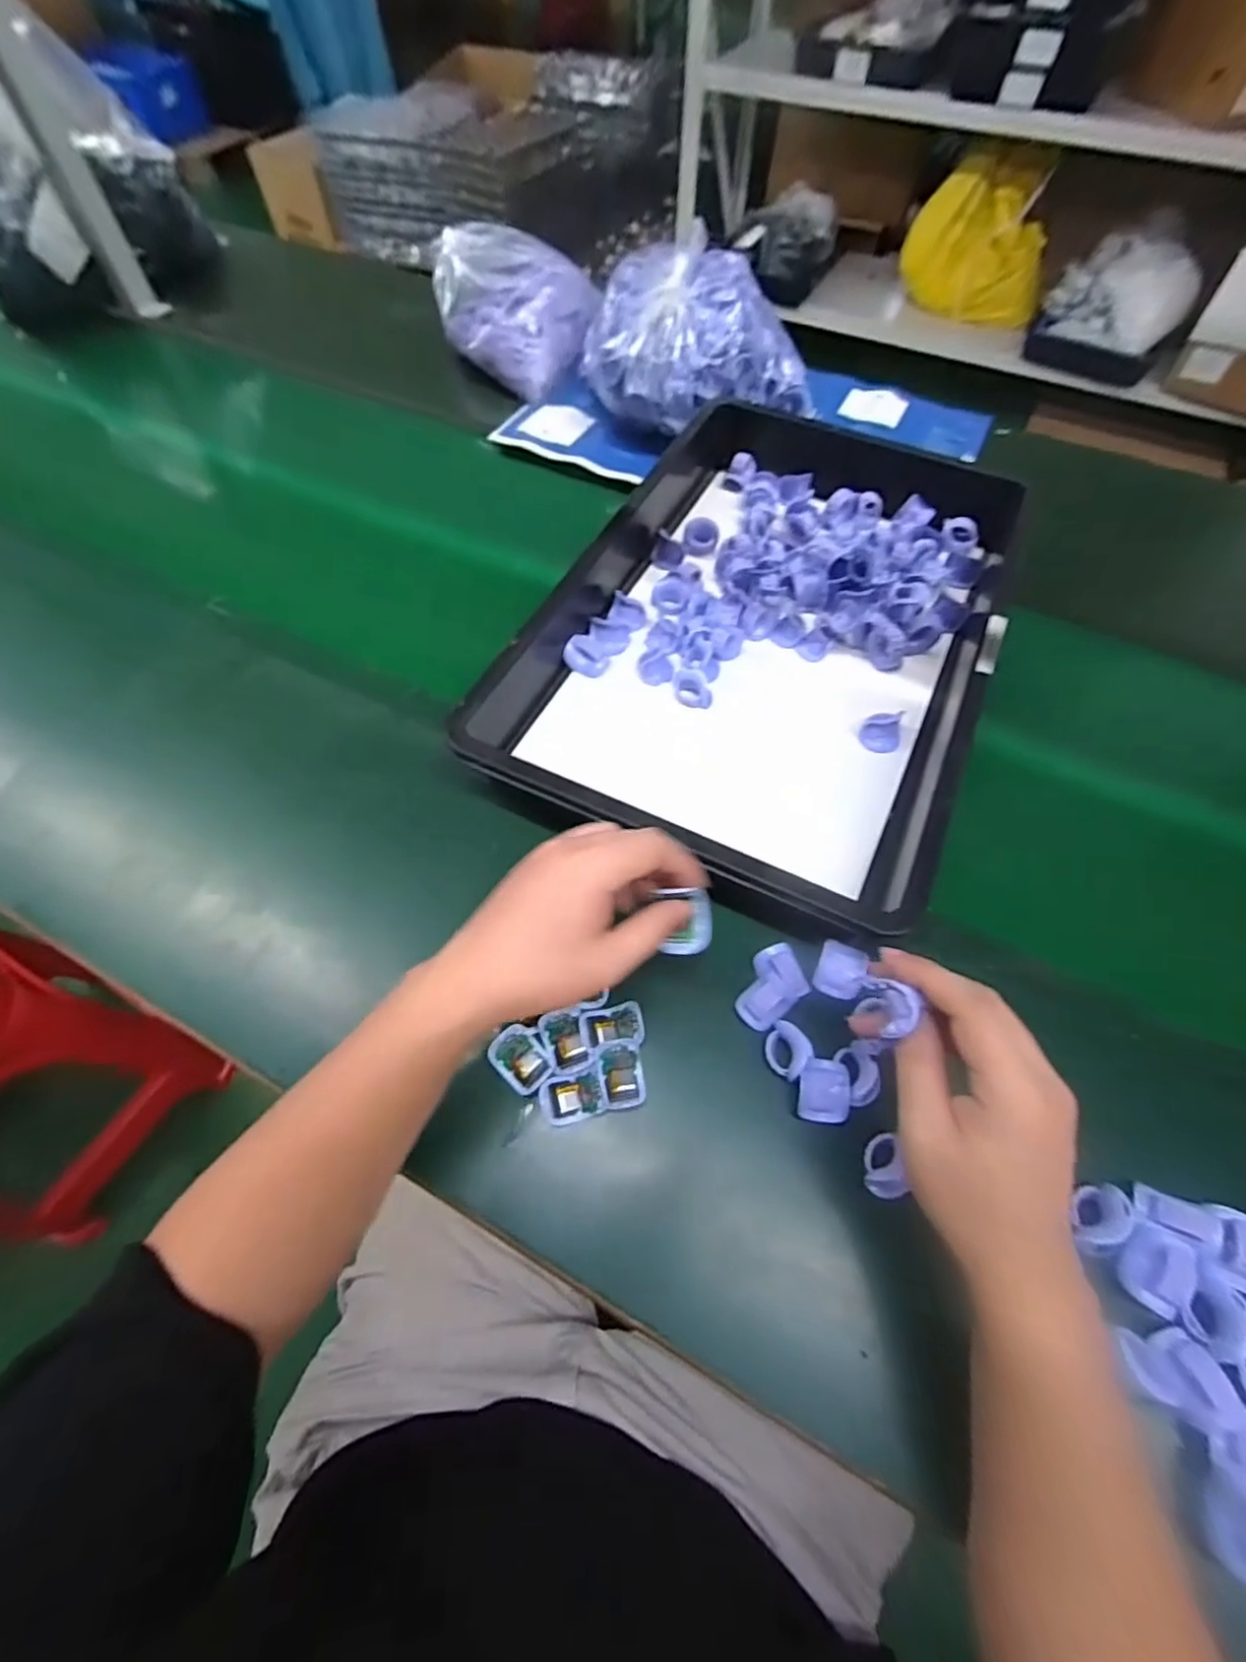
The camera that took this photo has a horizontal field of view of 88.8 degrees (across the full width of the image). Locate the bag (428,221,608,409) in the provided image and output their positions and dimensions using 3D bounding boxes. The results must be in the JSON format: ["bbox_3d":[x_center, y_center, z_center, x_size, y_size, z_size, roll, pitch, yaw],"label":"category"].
[{"bbox_3d":[-0.141,-0.713,0.862,0.208,0.107,0.180,38,67,18],"label":"bag"}]

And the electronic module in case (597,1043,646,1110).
[{"bbox_3d":[-0.001,0.162,0.422,0.028,0.010,0.040,-8,61,-6],"label":"electronic module in case"}]

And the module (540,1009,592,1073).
[{"bbox_3d":[-0.039,0.143,0.434,0.028,0.006,0.040,-15,62,-9],"label":"module"}]

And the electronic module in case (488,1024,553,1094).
[{"bbox_3d":[-0.068,0.153,0.428,0.041,0.006,0.031,39,67,19],"label":"electronic module in case"}]

